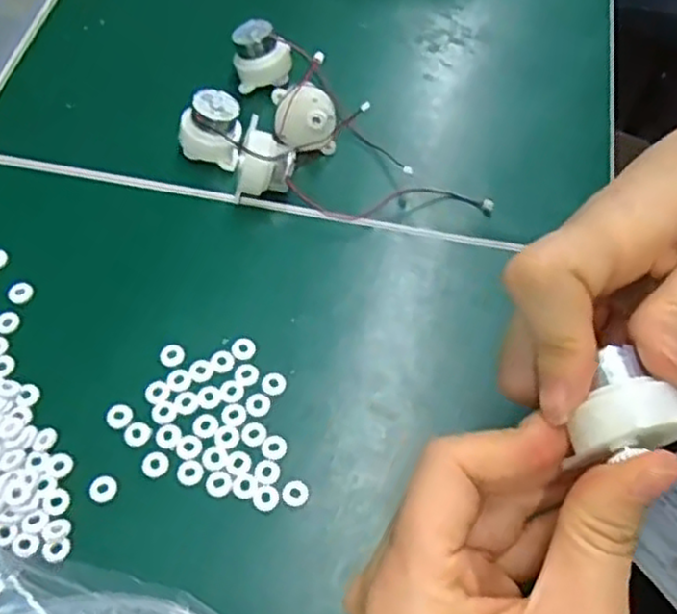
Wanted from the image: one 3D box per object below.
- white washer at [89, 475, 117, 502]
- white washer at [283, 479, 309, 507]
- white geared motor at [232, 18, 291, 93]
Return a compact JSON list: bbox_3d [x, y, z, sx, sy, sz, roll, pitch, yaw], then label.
[{"bbox_3d":[-0.097,0.074,0.293,0.011,0.004,0.011,0,60,-1],"label":"white washer"},{"bbox_3d":[-0.017,0.076,0.294,0.010,0.004,0.011,25,63,13],"label":"white washer"},{"bbox_3d":[-0.043,-0.142,0.404,0.031,0.026,0.029,-5,60,-4],"label":"white geared motor"}]

